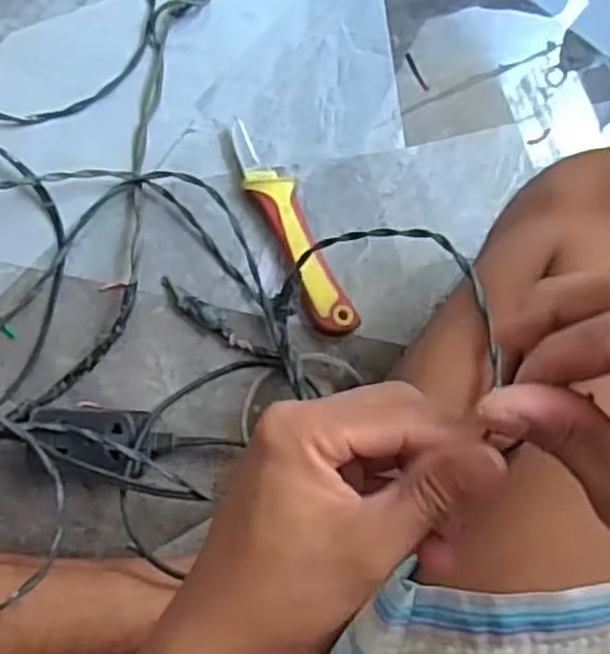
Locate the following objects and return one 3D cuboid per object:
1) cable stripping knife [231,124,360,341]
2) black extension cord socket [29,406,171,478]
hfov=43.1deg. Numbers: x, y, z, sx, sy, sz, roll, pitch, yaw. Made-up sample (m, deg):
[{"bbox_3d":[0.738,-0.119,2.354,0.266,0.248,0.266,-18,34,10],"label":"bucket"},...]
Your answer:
[{"bbox_3d":[-0.010,-0.070,0.544,0.030,0.028,0.167,-25,86,-9],"label":"cable stripping knife"},{"bbox_3d":[-0.134,0.074,0.510,0.088,0.033,0.040,6,82,-5],"label":"black extension cord socket"}]

